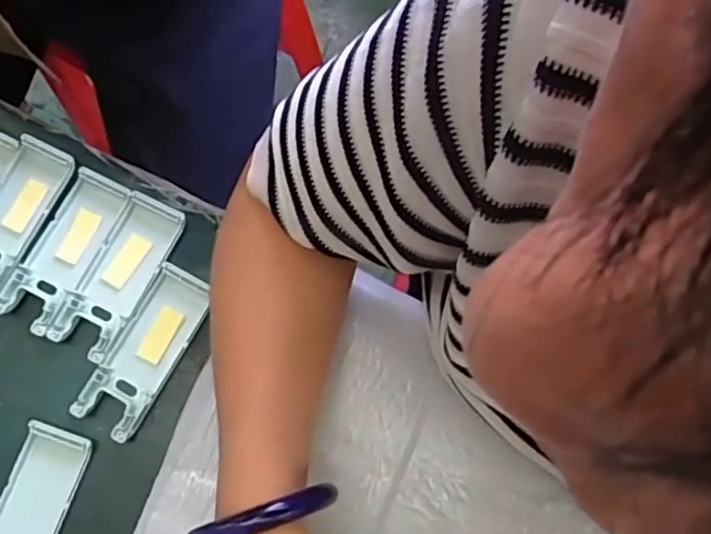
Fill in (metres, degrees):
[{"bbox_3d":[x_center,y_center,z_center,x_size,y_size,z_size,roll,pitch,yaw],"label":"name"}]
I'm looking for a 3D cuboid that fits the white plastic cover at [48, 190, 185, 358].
[{"bbox_3d":[-0.149,0.004,0.395,0.040,0.007,0.103,28,77,7],"label":"white plastic cover"}]

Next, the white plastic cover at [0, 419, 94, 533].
[{"bbox_3d":[-0.189,0.145,0.361,0.040,0.008,0.103,18,76,5],"label":"white plastic cover"}]

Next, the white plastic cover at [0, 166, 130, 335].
[{"bbox_3d":[-0.185,-0.012,0.399,0.039,0.007,0.103,26,77,7],"label":"white plastic cover"}]

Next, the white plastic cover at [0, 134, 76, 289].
[{"bbox_3d":[-0.224,-0.033,0.404,0.043,0.007,0.104,24,76,7],"label":"white plastic cover"}]

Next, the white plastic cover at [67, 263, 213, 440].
[{"bbox_3d":[-0.128,0.051,0.386,0.038,0.010,0.104,27,77,7],"label":"white plastic cover"}]

